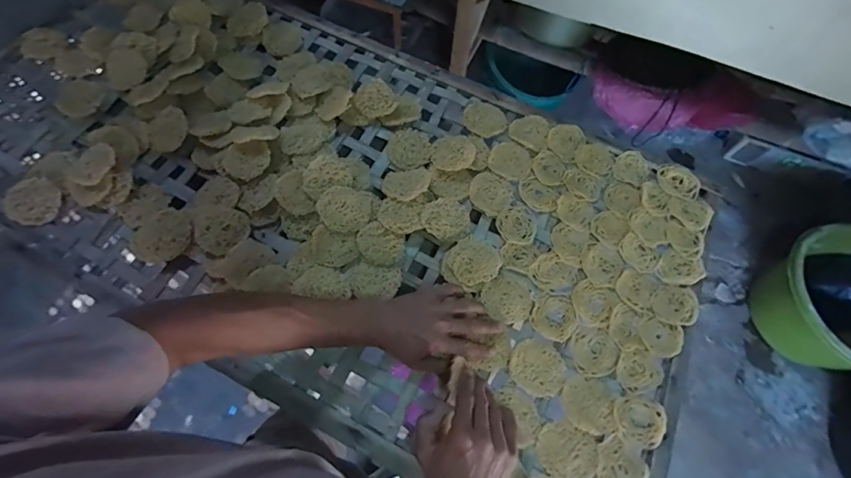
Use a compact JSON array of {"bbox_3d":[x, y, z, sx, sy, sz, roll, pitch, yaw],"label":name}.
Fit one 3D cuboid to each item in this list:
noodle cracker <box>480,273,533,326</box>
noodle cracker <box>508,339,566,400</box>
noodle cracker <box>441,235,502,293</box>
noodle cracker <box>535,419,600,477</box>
[{"bbox_3d":[0.117,0.086,0.573,0.063,0.008,0.069,1,67,-2],"label":"noodle cracker"},{"bbox_3d":[0.149,0.171,0.537,0.068,0.007,0.073,1,67,-2],"label":"noodle cracker"},{"bbox_3d":[0.066,0.036,0.585,0.082,0.013,0.072,-35,72,-16],"label":"noodle cracker"},{"bbox_3d":[0.175,0.264,0.499,0.074,0.004,0.067,30,69,10],"label":"noodle cracker"}]

